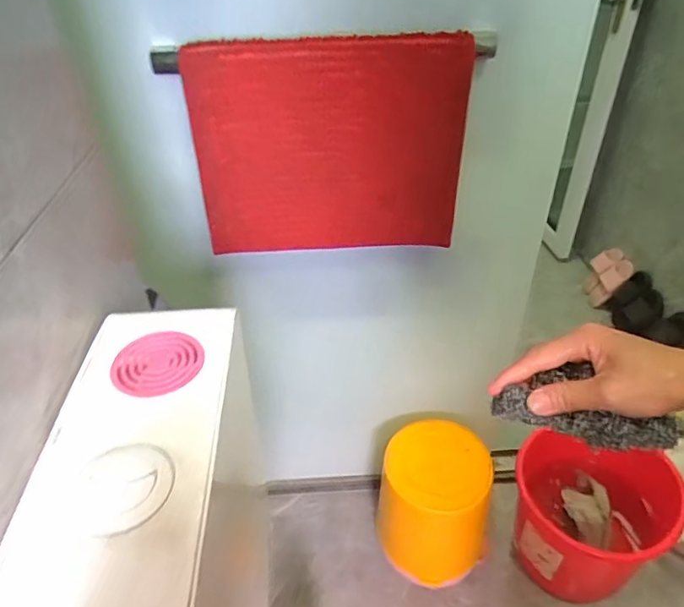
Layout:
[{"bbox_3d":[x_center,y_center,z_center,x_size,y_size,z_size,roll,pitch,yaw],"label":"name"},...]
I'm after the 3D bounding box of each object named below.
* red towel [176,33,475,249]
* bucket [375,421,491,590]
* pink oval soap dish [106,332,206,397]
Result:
[{"bbox_3d":[-0.009,-0.222,0.782,0.404,0.307,0.057,-7,39,-6],"label":"red towel"},{"bbox_3d":[0.204,0.461,1.182,0.225,0.327,0.218,0,40,0],"label":"bucket"},{"bbox_3d":[-0.139,0.044,0.395,0.062,0.004,0.065,22,45,24],"label":"pink oval soap dish"}]

